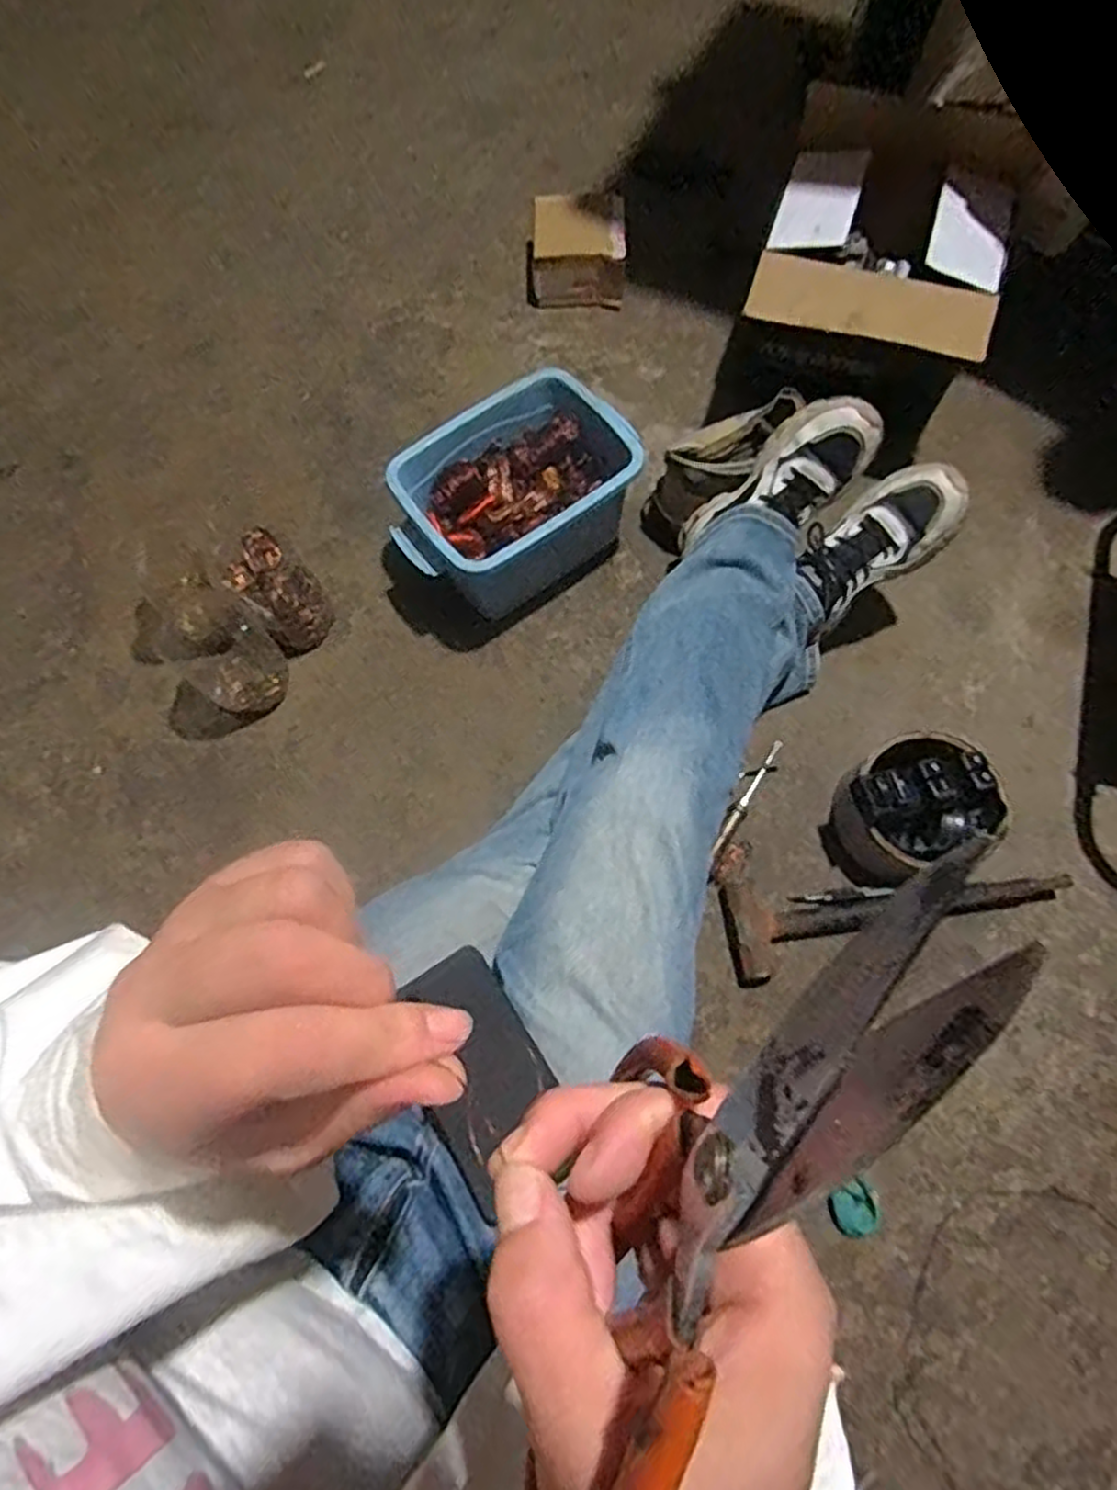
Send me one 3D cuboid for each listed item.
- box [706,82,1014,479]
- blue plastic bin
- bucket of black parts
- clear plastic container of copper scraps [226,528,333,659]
[{"bbox_3d":[0.353,-0.521,0.862,0.274,0.249,0.222,22,73,10],"label":"box"},{"bbox_3d":[-0.057,-0.289,0.899,0.281,0.159,0.196,-35,73,-9],"label":"blue plastic bin"},{"bbox_3d":[0.366,0.064,0.756,0.127,0.127,0.130,-1,71,2],"label":"bucket of black parts"},{"bbox_3d":[-0.346,-0.190,0.924,0.085,0.123,0.103,-35,73,-9],"label":"clear plastic container of copper scraps"}]

